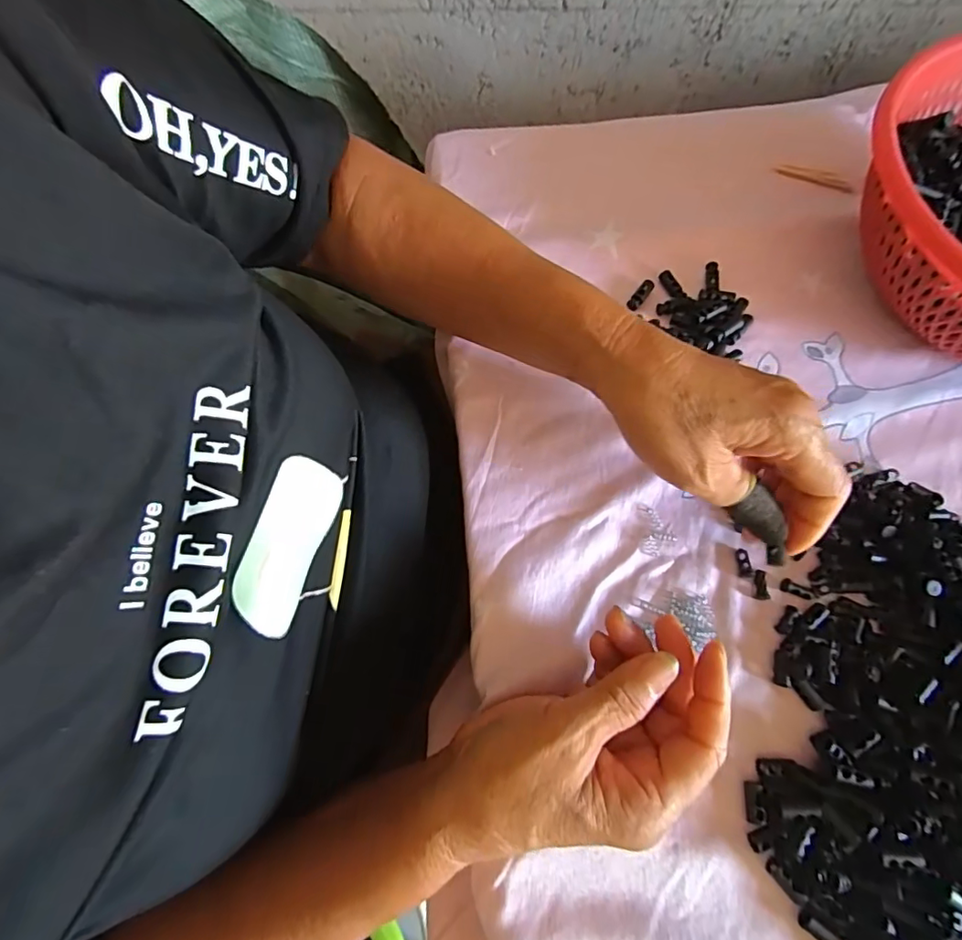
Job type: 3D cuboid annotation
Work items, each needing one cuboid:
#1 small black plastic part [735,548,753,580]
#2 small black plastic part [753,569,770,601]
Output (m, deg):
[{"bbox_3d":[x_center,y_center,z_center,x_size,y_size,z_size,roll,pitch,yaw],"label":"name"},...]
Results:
[{"bbox_3d":[0.156,0.055,0.309,0.008,0.004,0.017,-8,69,-3],"label":"small black plastic part"},{"bbox_3d":[0.164,0.067,0.304,0.007,0.004,0.017,11,69,4],"label":"small black plastic part"}]

